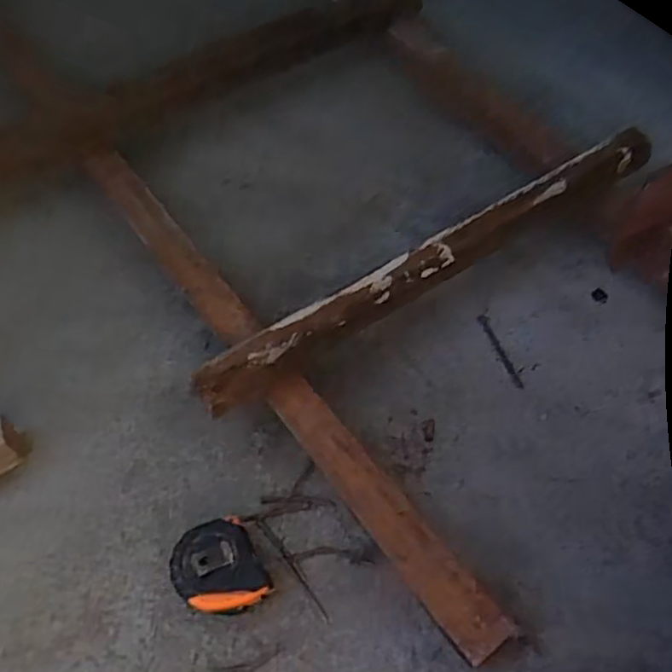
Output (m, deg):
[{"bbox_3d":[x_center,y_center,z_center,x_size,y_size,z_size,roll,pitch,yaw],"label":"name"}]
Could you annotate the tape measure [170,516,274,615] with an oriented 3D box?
[{"bbox_3d":[-0.110,0.219,0.620,0.080,0.045,0.090,-25,60,-11],"label":"tape measure"}]

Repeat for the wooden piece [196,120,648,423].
[{"bbox_3d":[0.119,-0.085,0.747,0.612,0.032,0.045,-29,61,-15],"label":"wooden piece"}]

